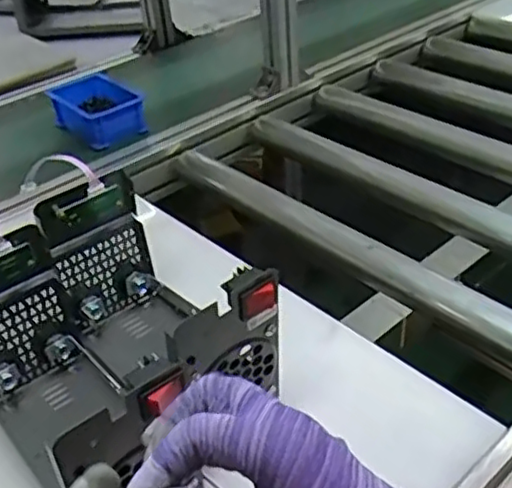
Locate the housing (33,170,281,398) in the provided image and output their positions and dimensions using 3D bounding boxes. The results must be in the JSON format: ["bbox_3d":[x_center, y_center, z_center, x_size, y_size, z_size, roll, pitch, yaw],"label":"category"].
[{"bbox_3d":[-0.077,0.056,0.572,0.090,0.156,0.220,-32,45,-31],"label":"housing"}]

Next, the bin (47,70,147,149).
[{"bbox_3d":[-0.244,-0.204,1.019,0.107,0.058,0.139,-26,42,-26],"label":"bin"}]

